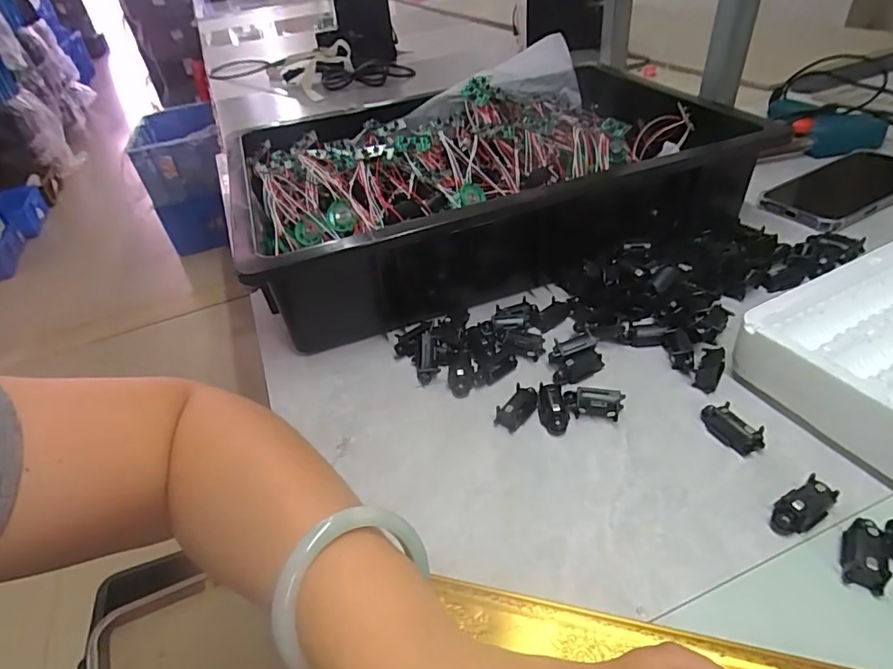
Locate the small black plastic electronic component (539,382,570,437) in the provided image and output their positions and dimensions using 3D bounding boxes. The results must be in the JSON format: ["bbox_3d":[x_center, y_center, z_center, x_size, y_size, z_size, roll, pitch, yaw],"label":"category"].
[{"bbox_3d":[0.068,0.046,0.336,0.017,0.013,0.035,-7,38,0],"label":"small black plastic electronic component"}]

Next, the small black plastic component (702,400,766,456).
[{"bbox_3d":[0.166,0.053,0.309,0.015,0.010,0.036,-23,41,-19],"label":"small black plastic component"}]

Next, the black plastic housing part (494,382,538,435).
[{"bbox_3d":[0.046,0.047,0.341,0.018,0.013,0.033,20,46,30],"label":"black plastic housing part"}]

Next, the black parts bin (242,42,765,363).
[{"bbox_3d":[0.035,-0.146,0.508,0.433,0.098,0.319,-14,40,-11],"label":"black parts bin"}]

